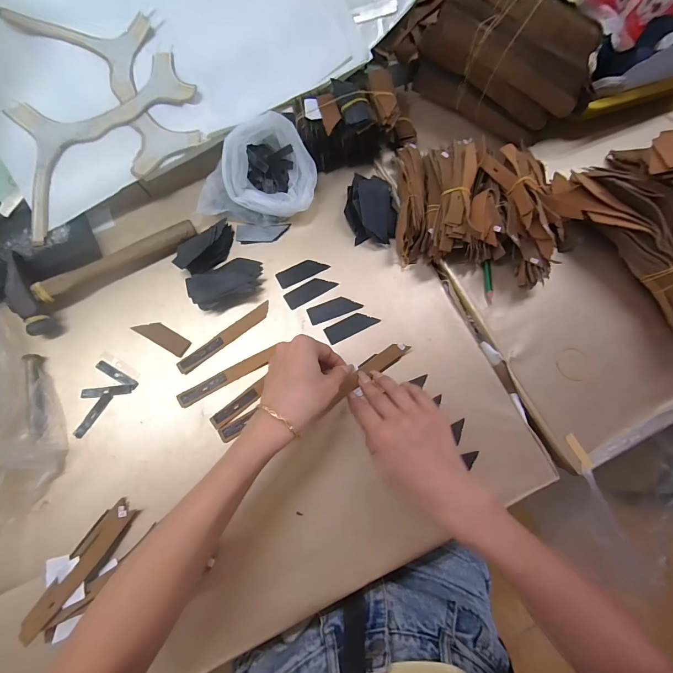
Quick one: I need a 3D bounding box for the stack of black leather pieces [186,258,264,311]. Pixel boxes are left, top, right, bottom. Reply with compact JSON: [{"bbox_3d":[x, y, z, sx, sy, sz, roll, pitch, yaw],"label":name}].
[{"bbox_3d":[-0.133,-0.069,0.405,0.085,0.034,0.056,-25,78,-7],"label":"stack of black leather pieces"}]

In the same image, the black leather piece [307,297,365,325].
[{"bbox_3d":[-0.003,-0.034,0.409,0.063,0.004,0.022,-20,77,-6],"label":"black leather piece"}]

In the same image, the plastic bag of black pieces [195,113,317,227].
[{"bbox_3d":[-0.097,-0.207,0.417,0.142,0.074,0.111,3,76,0],"label":"plastic bag of black pieces"}]

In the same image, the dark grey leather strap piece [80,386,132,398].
[{"bbox_3d":[-0.261,0.062,0.379,0.056,0.006,0.011,-6,76,-3],"label":"dark grey leather strap piece"}]

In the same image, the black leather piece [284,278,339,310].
[{"bbox_3d":[-0.033,-0.057,0.417,0.063,0.004,0.024,-30,78,-8],"label":"black leather piece"}]

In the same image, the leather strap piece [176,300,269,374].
[{"bbox_3d":[-0.131,0.001,0.400,0.125,0.004,0.016,-37,79,-10],"label":"leather strap piece"}]

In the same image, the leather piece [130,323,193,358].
[{"bbox_3d":[-0.207,-0.001,0.399,0.068,0.004,0.023,29,77,6],"label":"leather piece"}]

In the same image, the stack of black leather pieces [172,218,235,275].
[{"bbox_3d":[-0.162,-0.113,0.418,0.048,0.023,0.081,36,78,8],"label":"stack of black leather pieces"}]

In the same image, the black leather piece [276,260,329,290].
[{"bbox_3d":[-0.044,-0.083,0.426,0.064,0.004,0.023,-26,78,-7],"label":"black leather piece"}]

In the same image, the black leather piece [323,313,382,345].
[{"bbox_3d":[0.018,-0.014,0.412,0.064,0.004,0.023,-27,78,-8],"label":"black leather piece"}]

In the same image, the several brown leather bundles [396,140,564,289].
[{"bbox_3d":[0.181,-0.157,0.412,0.210,0.073,0.170,4,76,0],"label":"several brown leather bundles"}]

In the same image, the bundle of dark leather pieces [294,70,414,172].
[{"bbox_3d":[0.027,-0.282,0.442,0.155,0.077,0.086,-14,76,-5],"label":"bundle of dark leather pieces"}]

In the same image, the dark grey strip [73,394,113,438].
[{"bbox_3d":[-0.271,0.088,0.372,0.013,0.004,0.055,34,77,7],"label":"dark grey strip"}]

